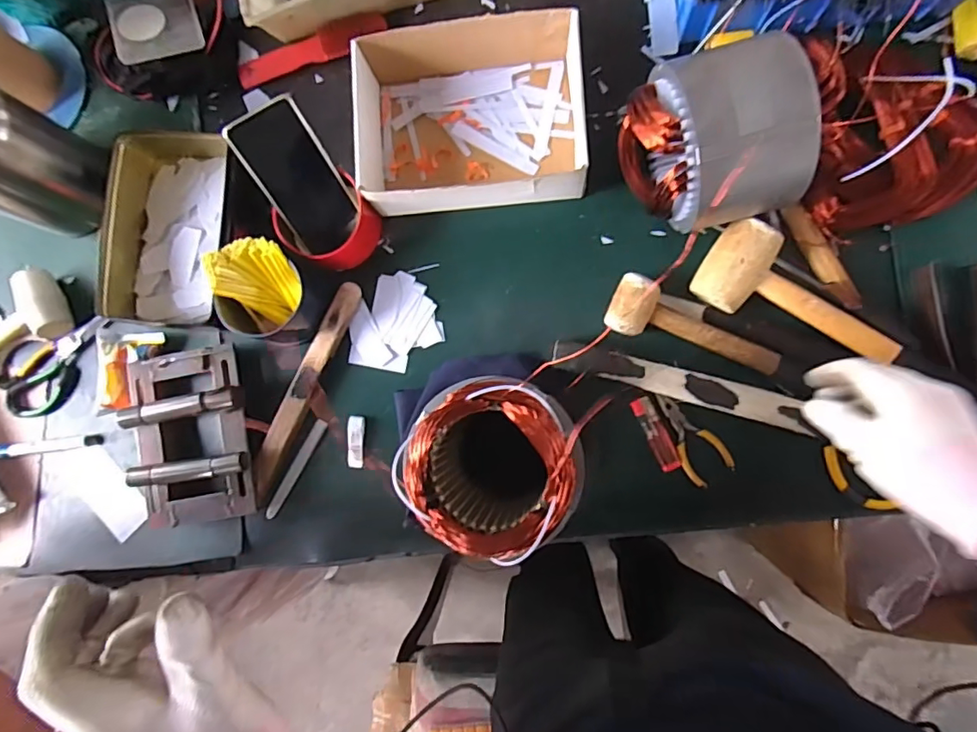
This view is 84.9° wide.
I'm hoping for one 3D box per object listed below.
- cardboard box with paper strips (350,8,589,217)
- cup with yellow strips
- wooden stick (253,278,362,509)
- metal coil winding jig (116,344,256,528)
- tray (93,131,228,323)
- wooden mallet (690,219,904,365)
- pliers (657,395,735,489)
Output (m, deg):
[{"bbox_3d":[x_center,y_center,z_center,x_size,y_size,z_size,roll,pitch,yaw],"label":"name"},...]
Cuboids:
[{"bbox_3d":[-0.021,-0.271,0.592,0.235,0.071,0.195,-4,88,5],"label":"cardboard box with paper strips"},{"bbox_3d":[-0.247,-0.084,0.588,0.089,0.070,0.096,0,89,5],"label":"cup with yellow strips"},{"bbox_3d":[-0.216,0.029,0.622,0.028,0.021,0.268,25,91,5],"label":"wooden stick"},{"bbox_3d":[-0.345,0.082,0.620,0.133,0.051,0.197,-9,88,5],"label":"metal coil winding jig"},{"bbox_3d":[-0.384,-0.167,0.640,0.118,0.060,0.226,0,89,5],"label":"tray"},{"bbox_3d":[0.319,-0.069,0.548,0.203,0.048,0.087,27,91,5],"label":"wooden mallet"},{"bbox_3d":[0.219,0.081,0.586,0.050,0.005,0.106,-41,85,3],"label":"pliers"}]

